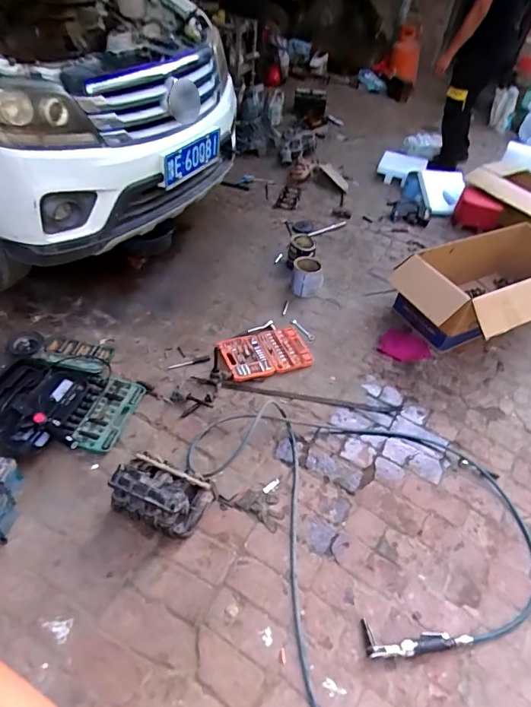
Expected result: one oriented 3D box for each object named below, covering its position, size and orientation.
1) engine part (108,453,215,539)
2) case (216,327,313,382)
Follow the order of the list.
[{"bbox_3d":[-0.346,0.445,1.426,0.313,0.196,0.210,19,47,11],"label":"engine part"},{"bbox_3d":[0.003,0.000,1.968,0.389,0.059,0.234,-11,49,-17],"label":"case"}]

